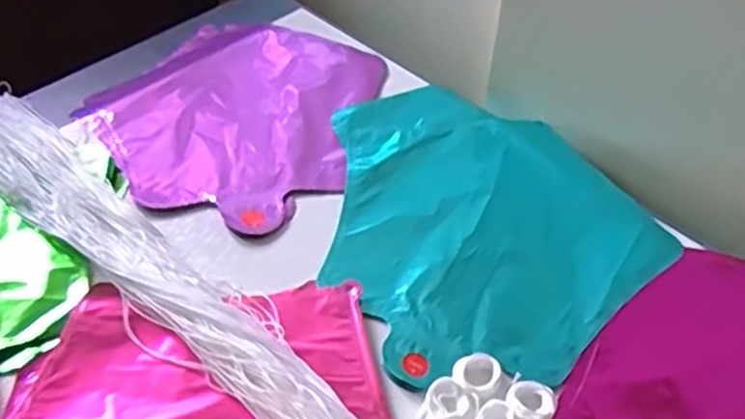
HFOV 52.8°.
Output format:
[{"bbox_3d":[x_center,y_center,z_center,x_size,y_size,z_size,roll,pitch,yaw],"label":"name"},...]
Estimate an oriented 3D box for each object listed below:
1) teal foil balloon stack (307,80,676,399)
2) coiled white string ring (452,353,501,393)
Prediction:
[{"bbox_3d":[0.071,0.000,0.524,0.214,0.007,0.257,-17,49,-18],"label":"teal foil balloon stack"},{"bbox_3d":[0.059,0.092,0.426,0.024,0.007,0.026,2,46,-2],"label":"coiled white string ring"}]

